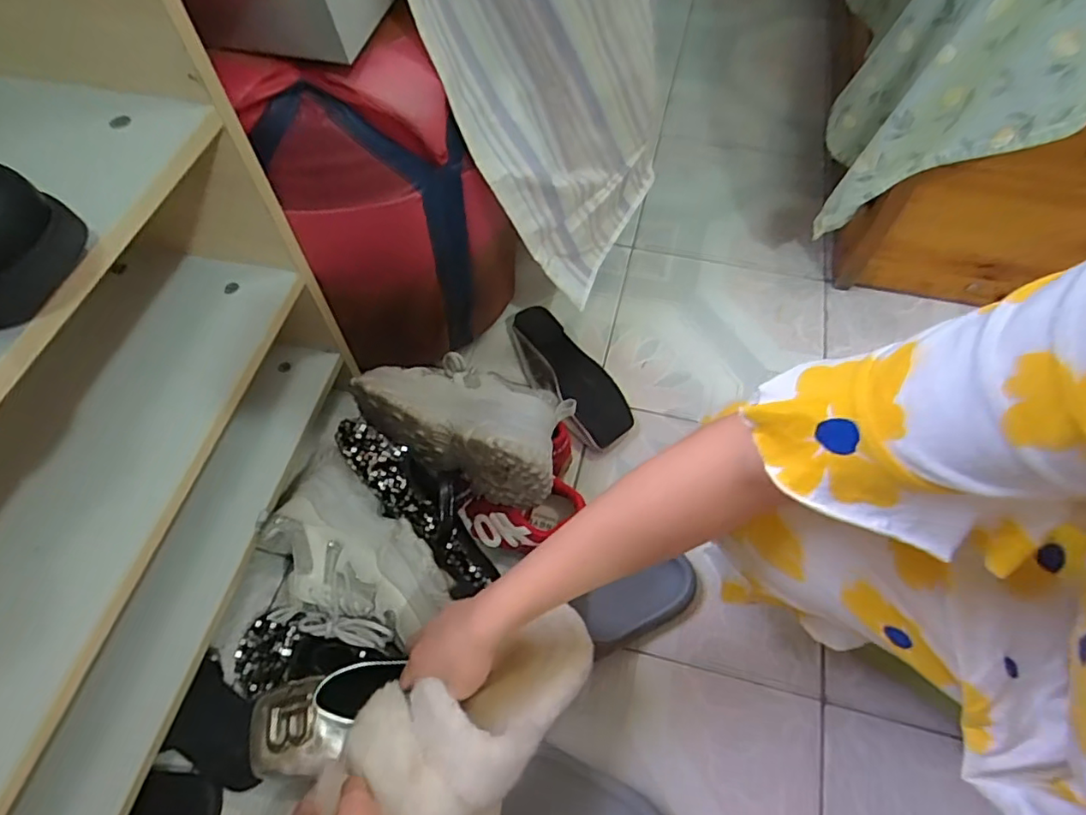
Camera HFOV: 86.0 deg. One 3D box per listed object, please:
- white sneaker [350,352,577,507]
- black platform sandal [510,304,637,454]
[{"bbox_3d":[-0.084,-0.002,0.632,0.241,0.084,0.134,22,63,13],"label":"white sneaker"},{"bbox_3d":[0.030,-0.050,0.799,0.089,0.040,0.236,-31,64,-16],"label":"black platform sandal"}]

